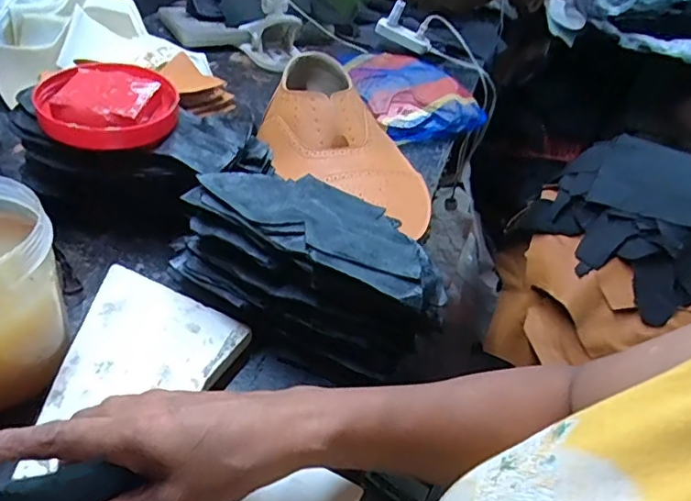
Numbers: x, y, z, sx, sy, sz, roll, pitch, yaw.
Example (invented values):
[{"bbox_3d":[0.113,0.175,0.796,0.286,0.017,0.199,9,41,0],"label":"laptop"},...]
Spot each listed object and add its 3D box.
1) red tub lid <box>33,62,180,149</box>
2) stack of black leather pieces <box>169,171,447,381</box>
[{"bbox_3d":[-0.215,-0.133,0.501,0.110,0.034,0.108,2,41,-5],"label":"red tub lid"},{"bbox_3d":[-0.030,0.007,0.449,0.213,0.086,0.108,20,42,15],"label":"stack of black leather pieces"}]

